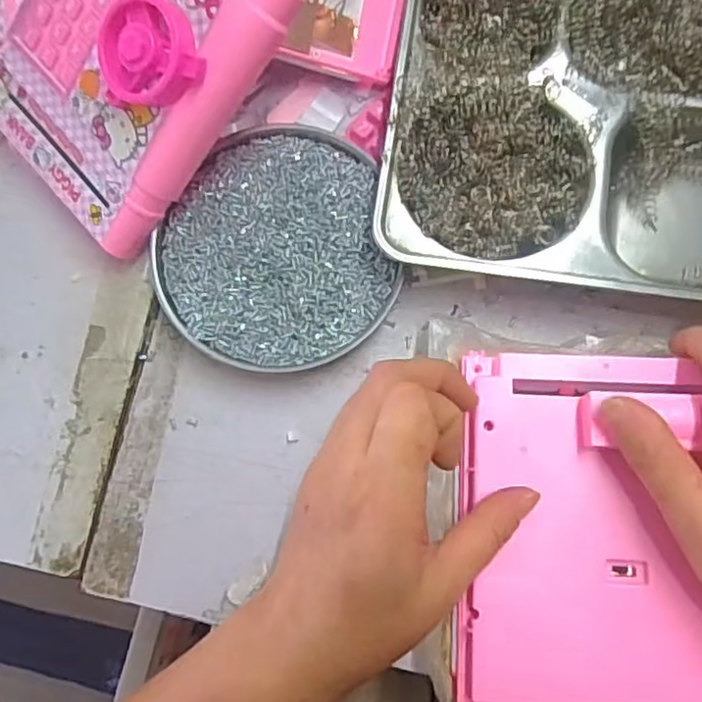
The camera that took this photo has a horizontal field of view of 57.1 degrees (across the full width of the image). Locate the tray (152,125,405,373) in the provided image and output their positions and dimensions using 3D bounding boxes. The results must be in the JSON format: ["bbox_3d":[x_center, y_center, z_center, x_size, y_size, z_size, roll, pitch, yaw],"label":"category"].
[{"bbox_3d":[-0.042,-0.055,0.357,0.123,0.021,0.131,0,81,3],"label":"tray"}]

